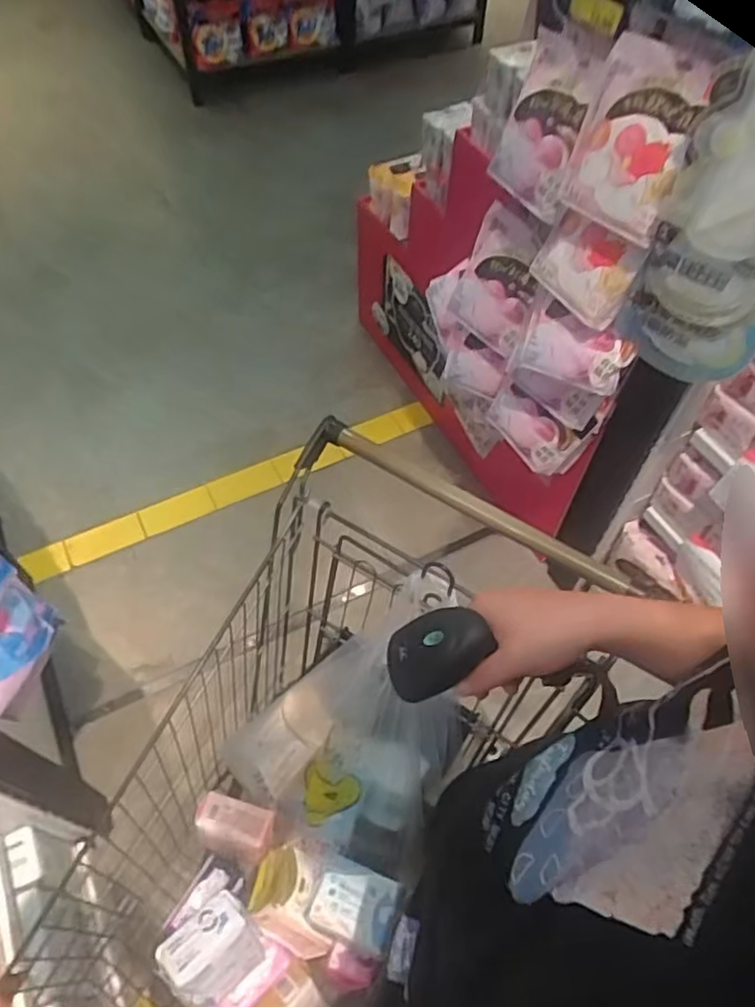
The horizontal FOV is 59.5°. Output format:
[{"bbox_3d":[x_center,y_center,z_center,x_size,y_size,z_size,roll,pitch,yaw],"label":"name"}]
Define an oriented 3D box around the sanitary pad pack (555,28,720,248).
[{"bbox_3d":[0.382,-0.548,0.984,0.204,0.243,0.048,38,21,30],"label":"sanitary pad pack"}]

